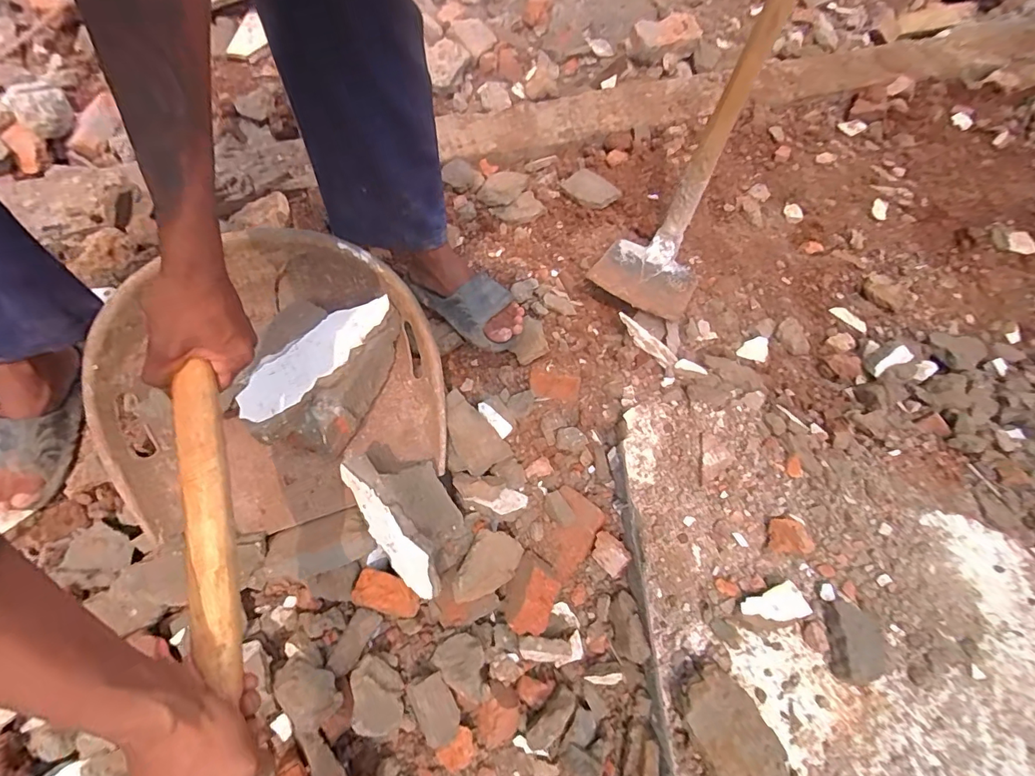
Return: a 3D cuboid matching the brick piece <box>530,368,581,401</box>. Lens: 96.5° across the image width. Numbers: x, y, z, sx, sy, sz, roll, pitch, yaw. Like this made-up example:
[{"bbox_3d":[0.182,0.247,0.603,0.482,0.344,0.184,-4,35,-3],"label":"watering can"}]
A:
[{"bbox_3d":[0.060,-0.006,0.738,0.079,0.012,0.046,6,91,9],"label":"brick piece"}]

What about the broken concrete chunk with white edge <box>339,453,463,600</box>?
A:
[{"bbox_3d":[-0.142,0.165,0.613,0.193,0.078,0.099,51,32,4],"label":"broken concrete chunk with white edge"}]

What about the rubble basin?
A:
[{"bbox_3d":[-0.330,-0.002,0.635,0.441,0.166,0.387,-15,69,-12],"label":"rubble basin"}]

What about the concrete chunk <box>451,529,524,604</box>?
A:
[{"bbox_3d":[-0.041,0.245,0.627,0.071,0.012,0.106,47,56,-17],"label":"concrete chunk"}]

